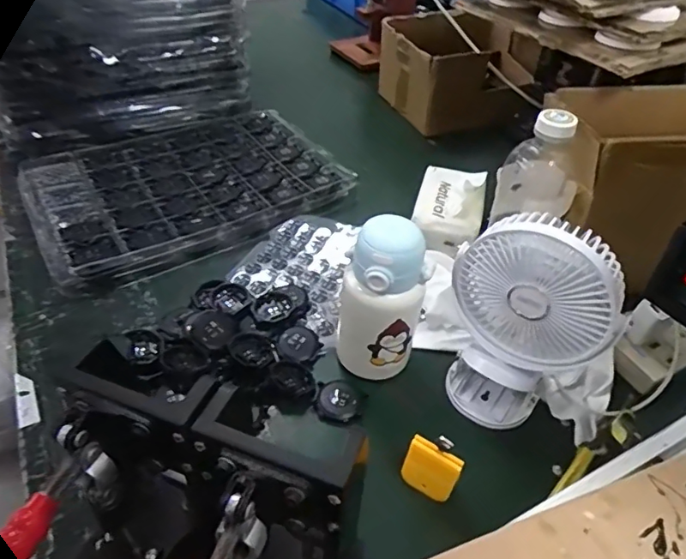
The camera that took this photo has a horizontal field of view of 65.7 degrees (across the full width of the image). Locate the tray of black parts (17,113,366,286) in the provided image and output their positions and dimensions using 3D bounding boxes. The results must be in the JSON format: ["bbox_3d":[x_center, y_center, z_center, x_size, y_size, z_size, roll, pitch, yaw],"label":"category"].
[{"bbox_3d":[-0.246,-0.155,0.830,0.436,0.035,0.334,-22,48,-23],"label":"tray of black parts"}]

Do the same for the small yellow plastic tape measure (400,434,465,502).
[{"bbox_3d":[0.081,0.165,0.475,0.048,0.069,0.015,23,27,19],"label":"small yellow plastic tape measure"}]

